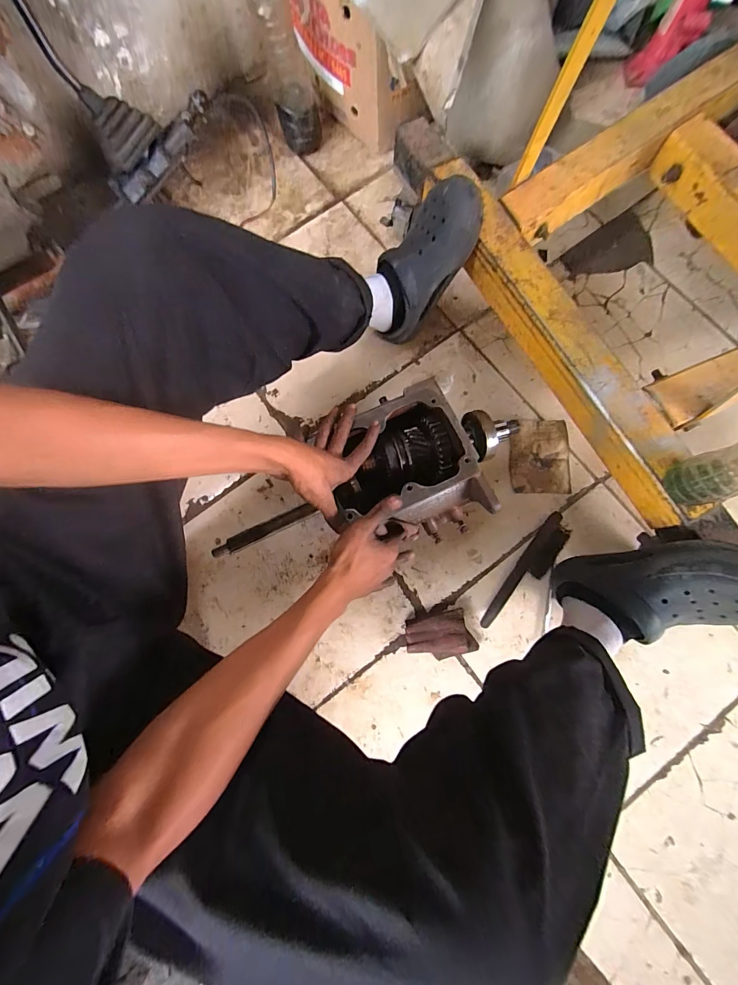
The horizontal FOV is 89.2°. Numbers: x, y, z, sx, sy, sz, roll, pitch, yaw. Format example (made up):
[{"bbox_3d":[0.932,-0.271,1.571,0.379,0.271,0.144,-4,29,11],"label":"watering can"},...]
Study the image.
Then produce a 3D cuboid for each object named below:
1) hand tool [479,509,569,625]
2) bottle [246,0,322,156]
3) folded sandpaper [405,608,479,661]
[{"bbox_3d":[0.275,0.139,0.648,0.043,0.026,0.231,36,81,8],"label":"hand tool"},{"bbox_3d":[-0.156,-0.820,0.715,0.093,0.311,0.082,-9,78,-1],"label":"bottle"},{"bbox_3d":[0.120,0.245,0.636,0.112,0.024,0.074,-13,78,-1],"label":"folded sandpaper"}]

